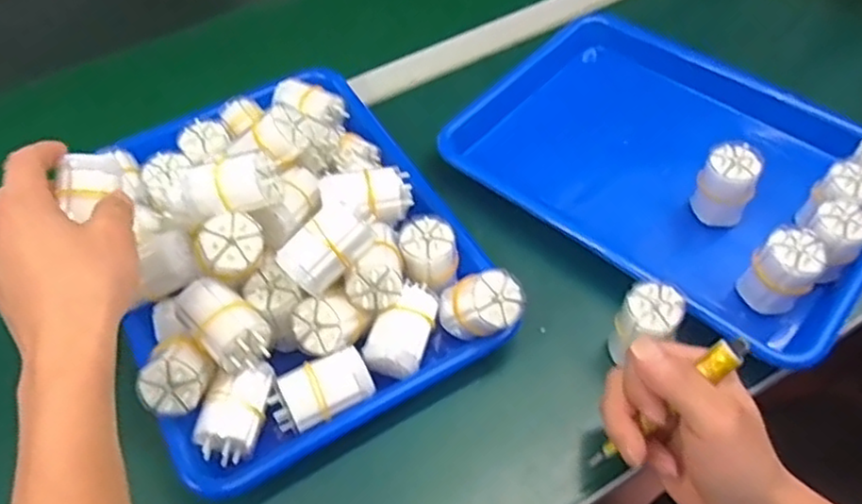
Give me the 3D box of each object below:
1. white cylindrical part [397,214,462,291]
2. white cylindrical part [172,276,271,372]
[{"bbox_3d":[-0.001,-0.001,0.486,0.039,0.036,0.041,-3,48,3],"label":"white cylindrical part"},{"bbox_3d":[-0.131,0.050,0.438,0.038,0.045,0.060,-37,55,-25],"label":"white cylindrical part"}]

